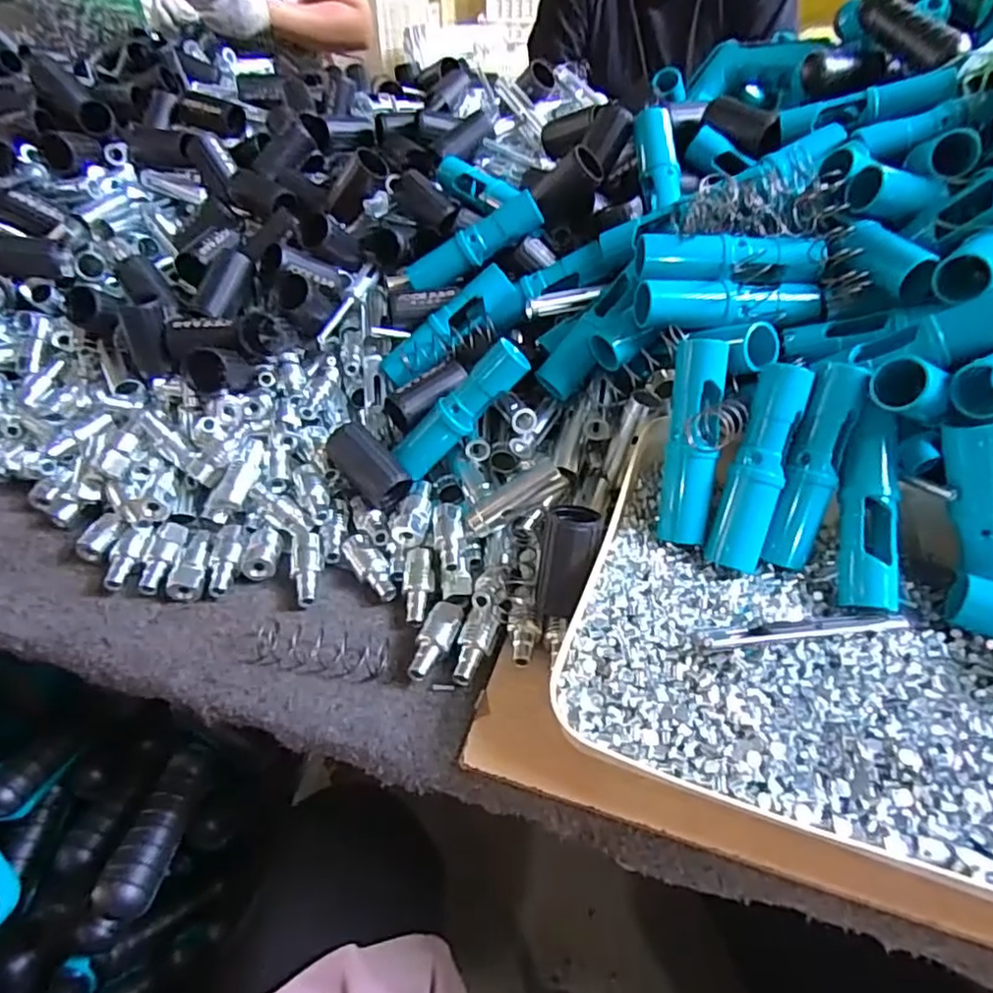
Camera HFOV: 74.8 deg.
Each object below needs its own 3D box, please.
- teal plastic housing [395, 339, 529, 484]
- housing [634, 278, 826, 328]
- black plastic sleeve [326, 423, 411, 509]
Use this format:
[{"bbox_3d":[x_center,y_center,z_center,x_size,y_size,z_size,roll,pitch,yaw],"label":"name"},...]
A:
[{"bbox_3d":[-0.027,-0.063,0.465,0.028,0.122,0.028,29,30,-38],"label":"teal plastic housing"},{"bbox_3d":[0.151,-0.125,0.419,0.119,0.024,0.029,-3,45,-3],"label":"housing"},{"bbox_3d":[-0.093,-0.021,0.467,0.034,0.030,0.063,-41,80,-8],"label":"black plastic sleeve"}]

